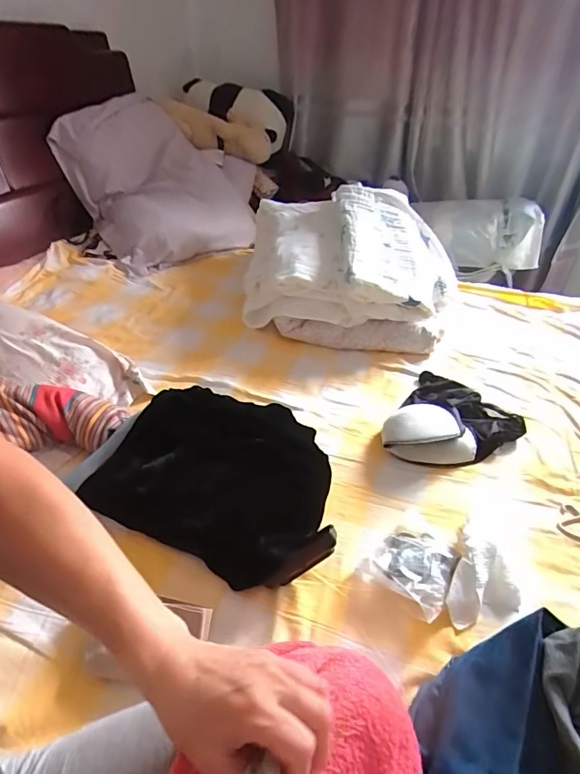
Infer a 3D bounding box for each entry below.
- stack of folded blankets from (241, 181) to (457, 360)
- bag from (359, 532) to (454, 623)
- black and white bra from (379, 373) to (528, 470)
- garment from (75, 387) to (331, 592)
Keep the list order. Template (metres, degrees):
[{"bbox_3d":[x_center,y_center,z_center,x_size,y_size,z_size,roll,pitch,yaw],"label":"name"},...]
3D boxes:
[{"bbox_3d":[0.132,-0.306,1.111,0.529,0.236,0.395,10,38,10],"label":"stack of folded blankets"},{"bbox_3d":[0.152,0.226,0.590,0.109,0.031,0.105,24,42,26],"label":"bag"},{"bbox_3d":[0.289,0.053,0.792,0.193,0.052,0.238,23,41,25],"label":"black and white bra"},{"bbox_3d":[-0.094,0.117,0.661,0.294,0.098,0.256,15,39,16],"label":"garment"}]

